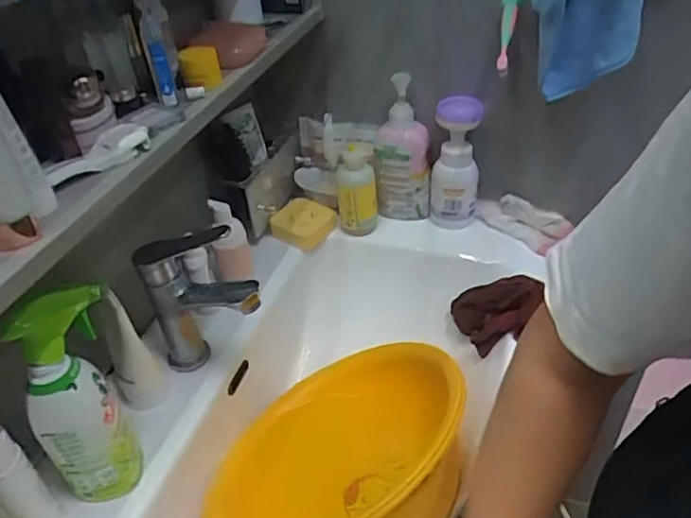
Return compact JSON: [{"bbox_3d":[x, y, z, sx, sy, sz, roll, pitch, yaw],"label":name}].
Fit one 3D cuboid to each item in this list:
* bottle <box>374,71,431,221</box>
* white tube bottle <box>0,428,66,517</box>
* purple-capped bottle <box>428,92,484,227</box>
[{"bbox_3d":[0.087,-0.163,0.881,0.084,0.208,0.059,-4,40,2],"label":"bottle"},{"bbox_3d":[-0.292,0.202,0.519,0.039,0.143,0.043,25,48,31],"label":"white tube bottle"},{"bbox_3d":[0.166,-0.142,0.872,0.072,0.177,0.076,0,40,5],"label":"purple-capped bottle"}]

